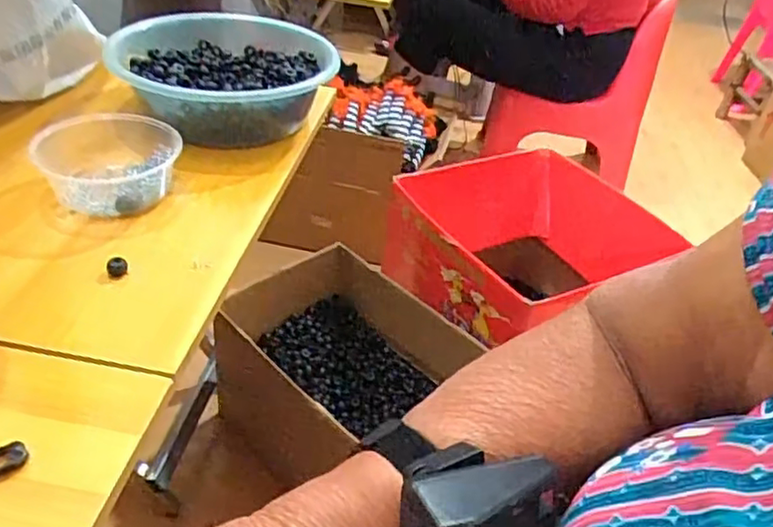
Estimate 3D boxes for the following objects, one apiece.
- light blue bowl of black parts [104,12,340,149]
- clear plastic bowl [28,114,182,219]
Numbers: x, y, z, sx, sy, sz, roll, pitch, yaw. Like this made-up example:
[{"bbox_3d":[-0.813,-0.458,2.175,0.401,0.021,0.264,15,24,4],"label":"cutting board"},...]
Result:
[{"bbox_3d":[-0.201,-0.226,0.812,0.257,0.116,0.236,2,32,-2],"label":"light blue bowl of black parts"},{"bbox_3d":[-0.284,-0.106,0.668,0.133,0.065,0.142,-5,33,-13],"label":"clear plastic bowl"}]

